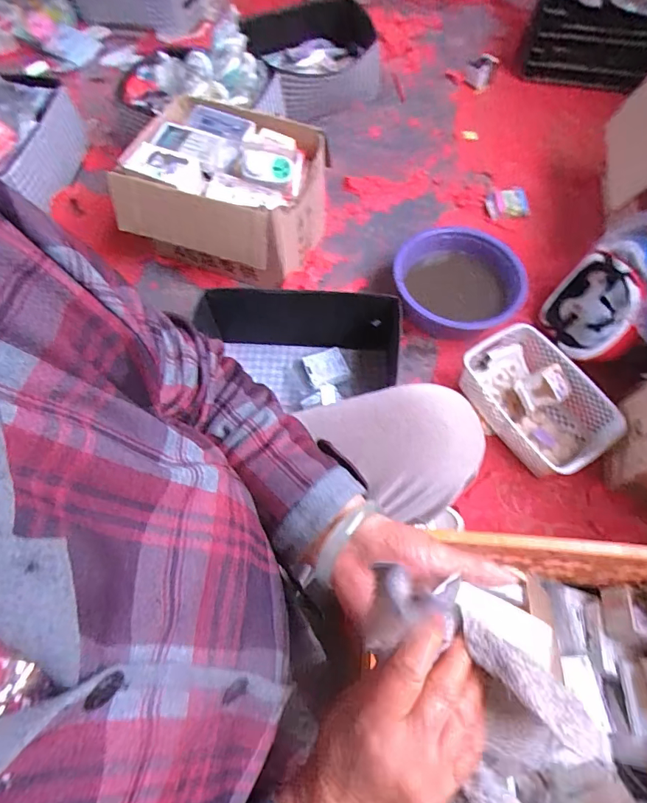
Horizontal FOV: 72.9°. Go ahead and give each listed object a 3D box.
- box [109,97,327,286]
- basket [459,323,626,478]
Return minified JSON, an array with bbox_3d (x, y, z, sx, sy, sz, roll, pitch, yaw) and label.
[{"bbox_3d":[-0.244,-0.499,1.094,0.432,0.290,0.358,19,66,12],"label":"box"},{"bbox_3d":[0.442,-0.003,0.914,0.211,0.095,0.302,-32,66,-13],"label":"basket"}]

